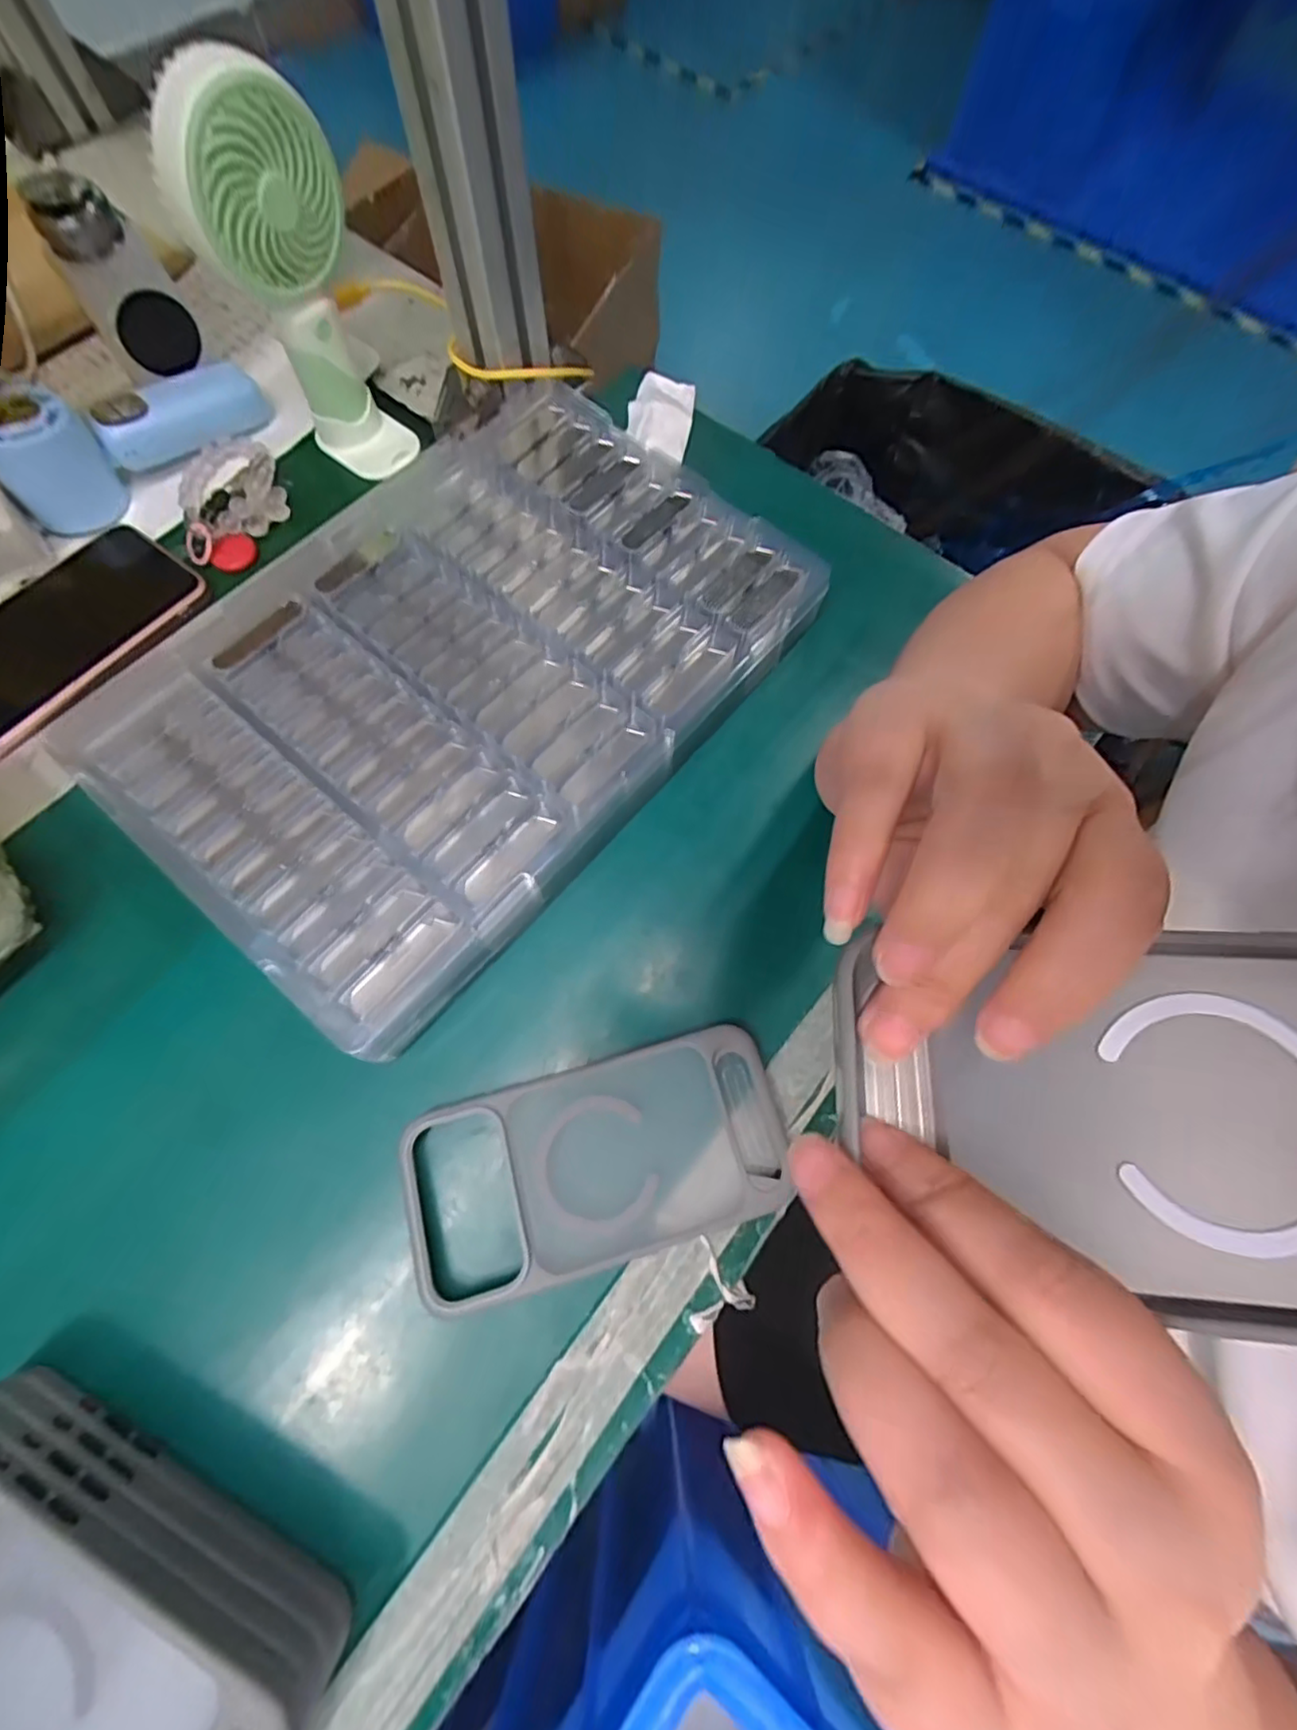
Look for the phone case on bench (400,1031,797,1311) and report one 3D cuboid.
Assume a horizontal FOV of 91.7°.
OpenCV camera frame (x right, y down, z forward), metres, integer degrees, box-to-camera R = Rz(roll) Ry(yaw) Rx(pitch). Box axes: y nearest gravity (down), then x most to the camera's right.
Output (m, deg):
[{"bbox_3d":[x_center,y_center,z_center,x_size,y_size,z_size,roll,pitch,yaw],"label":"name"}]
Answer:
[{"bbox_3d":[-0.022,0.131,0.283,0.166,0.016,0.079,-13,71,-7],"label":"phone case on bench"}]

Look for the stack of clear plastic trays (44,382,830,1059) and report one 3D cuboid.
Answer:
[{"bbox_3d":[-0.096,-0.102,0.343,0.233,0.056,0.337,40,73,12],"label":"stack of clear plastic trays"}]

